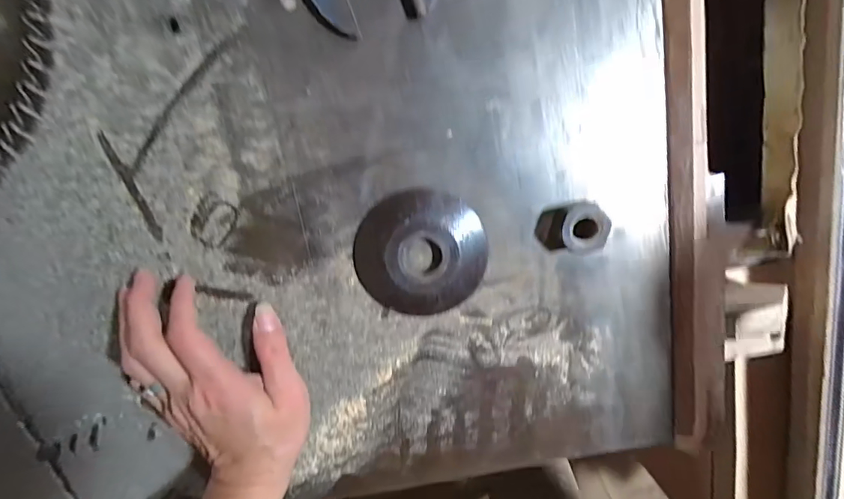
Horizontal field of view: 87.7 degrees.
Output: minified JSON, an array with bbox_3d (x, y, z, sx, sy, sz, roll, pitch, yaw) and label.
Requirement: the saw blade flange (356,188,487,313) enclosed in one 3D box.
[{"bbox_3d":[0.000,0.004,0.339,0.100,0.012,0.096,0,103,-2],"label":"saw blade flange"}]

